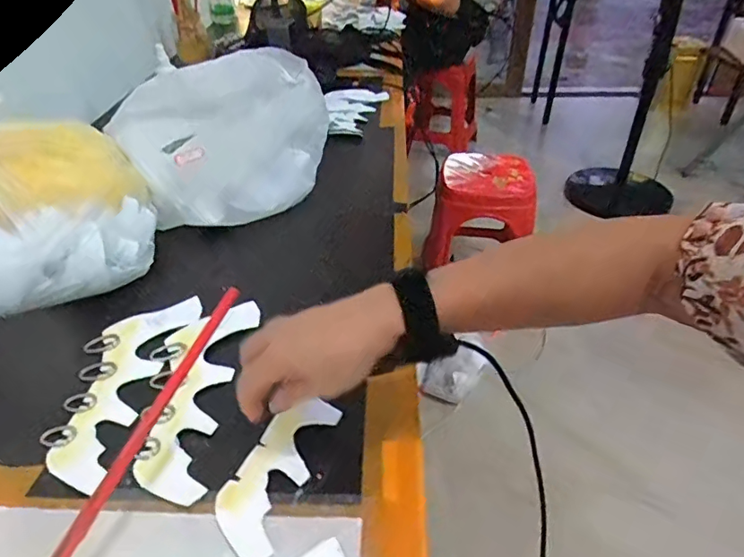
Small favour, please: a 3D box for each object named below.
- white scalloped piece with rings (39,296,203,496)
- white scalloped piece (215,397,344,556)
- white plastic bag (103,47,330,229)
[{"bbox_3d":[-0.236,0.091,0.470,0.087,0.014,0.207,1,40,7],"label":"white scalloped piece with rings"},{"bbox_3d":[-0.075,0.146,0.392,0.054,0.008,0.132,11,41,16],"label":"white scalloped piece"},{"bbox_3d":[-0.187,-0.190,0.695,0.280,0.166,0.217,-16,41,-13],"label":"white plastic bag"}]

